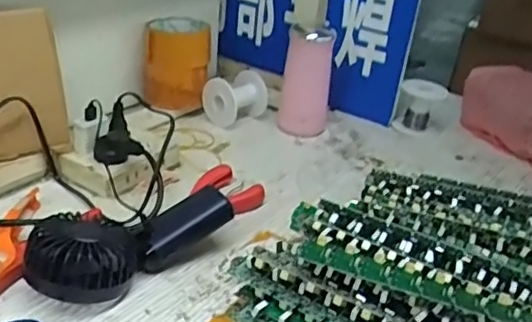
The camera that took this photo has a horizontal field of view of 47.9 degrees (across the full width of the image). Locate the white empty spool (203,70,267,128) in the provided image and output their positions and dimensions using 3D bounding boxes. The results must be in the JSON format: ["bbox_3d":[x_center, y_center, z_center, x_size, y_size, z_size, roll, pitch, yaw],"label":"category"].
[{"bbox_3d":[-0.043,-0.085,0.818,0.065,0.065,0.068,27,35,33],"label":"white empty spool"}]

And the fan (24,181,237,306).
[{"bbox_3d":[-0.119,0.068,0.525,0.175,0.054,0.081,-19,38,-39],"label":"fan"}]

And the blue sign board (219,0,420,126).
[{"bbox_3d":[0.062,-0.207,0.873,0.315,0.252,0.031,20,31,24],"label":"blue sign board"}]

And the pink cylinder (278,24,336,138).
[{"bbox_3d":[0.054,-0.103,0.798,0.062,0.141,0.055,9,29,4],"label":"pink cylinder"}]

